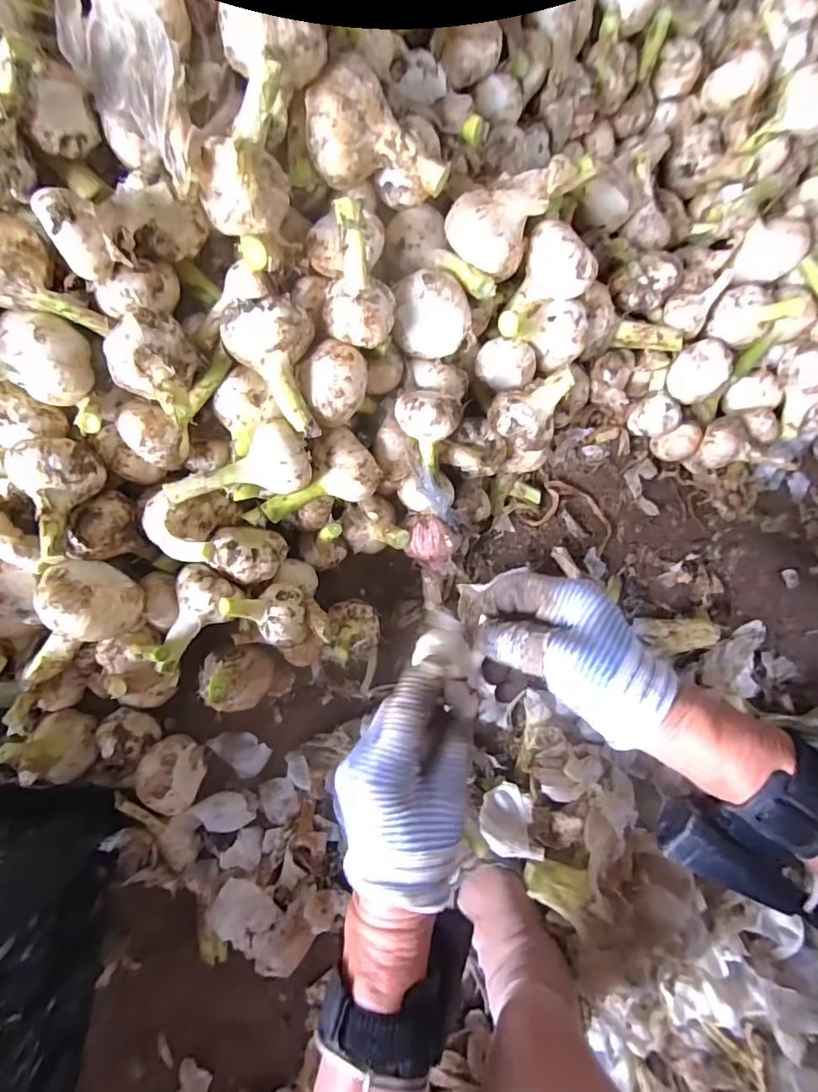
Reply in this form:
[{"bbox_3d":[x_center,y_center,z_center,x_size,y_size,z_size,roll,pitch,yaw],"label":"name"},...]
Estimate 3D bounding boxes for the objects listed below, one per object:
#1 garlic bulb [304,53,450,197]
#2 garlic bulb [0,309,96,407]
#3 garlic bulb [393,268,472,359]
[{"bbox_3d":[-0.019,-0.269,0.320,0.094,0.055,0.054,11,83,-6],"label":"garlic bulb"},{"bbox_3d":[-0.266,-0.116,0.306,0.111,0.043,0.049,-19,87,-26],"label":"garlic bulb"},{"bbox_3d":[0.017,-0.176,0.377,0.058,0.052,0.046,1,84,-7],"label":"garlic bulb"}]

